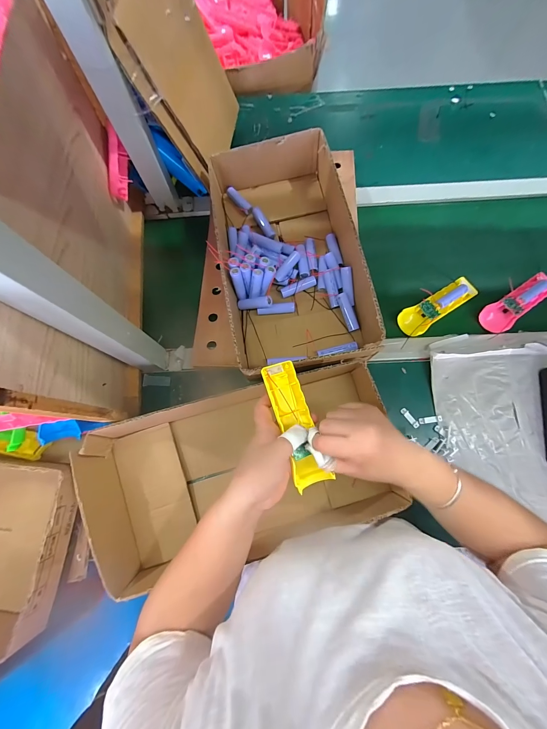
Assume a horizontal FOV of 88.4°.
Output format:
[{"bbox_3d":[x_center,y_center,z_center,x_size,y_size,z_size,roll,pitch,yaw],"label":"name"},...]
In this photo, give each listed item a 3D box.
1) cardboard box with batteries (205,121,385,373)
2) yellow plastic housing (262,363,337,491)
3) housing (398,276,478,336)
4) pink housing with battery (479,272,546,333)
[{"bbox_3d":[0.022,-0.186,0.492,0.218,0.102,0.414,-10,76,-2],"label":"cardboard box with batteries"},{"bbox_3d":[0.029,0.074,0.350,0.046,0.027,0.157,-16,86,-3],"label":"yellow plastic housing"},{"bbox_3d":[0.302,-0.107,0.512,0.152,0.021,0.051,-31,77,-7],"label":"housing"},{"bbox_3d":[0.443,-0.114,0.510,0.150,0.022,0.049,-36,78,-8],"label":"pink housing with battery"}]

